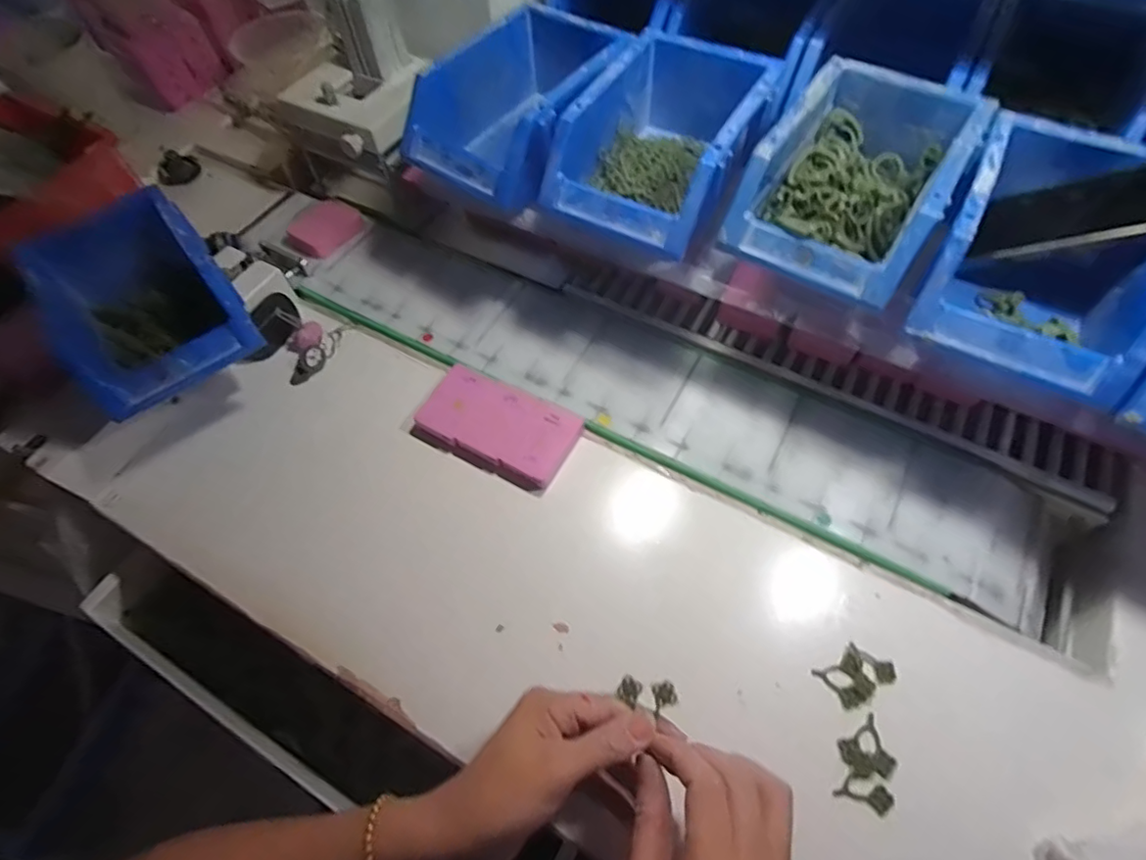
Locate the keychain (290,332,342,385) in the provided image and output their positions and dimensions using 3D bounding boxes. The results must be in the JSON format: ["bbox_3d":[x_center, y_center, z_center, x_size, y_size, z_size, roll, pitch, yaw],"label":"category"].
[{"bbox_3d":[-0.245,-0.070,0.545,0.022,0.008,0.065,22,66,14],"label":"keychain"}]

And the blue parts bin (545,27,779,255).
[{"bbox_3d":[0.072,-0.224,0.449,0.122,0.069,0.181,26,63,16],"label":"blue parts bin"}]

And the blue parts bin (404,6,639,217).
[{"bbox_3d":[-0.036,-0.278,0.490,0.125,0.078,0.208,32,65,19],"label":"blue parts bin"}]

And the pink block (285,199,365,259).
[{"bbox_3d":[-0.260,-0.211,0.600,0.058,0.014,0.070,38,67,22],"label":"pink block"}]

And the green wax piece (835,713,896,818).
[{"bbox_3d":[0.187,0.210,0.365,0.032,0.007,0.051,15,61,11],"label":"green wax piece"}]

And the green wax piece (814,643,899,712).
[{"bbox_3d":[0.194,0.165,0.389,0.046,0.004,0.032,-31,63,-16],"label":"green wax piece"}]

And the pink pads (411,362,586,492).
[{"bbox_3d":[-0.065,-0.004,0.490,0.131,0.015,0.076,24,63,15],"label":"pink pads"}]

